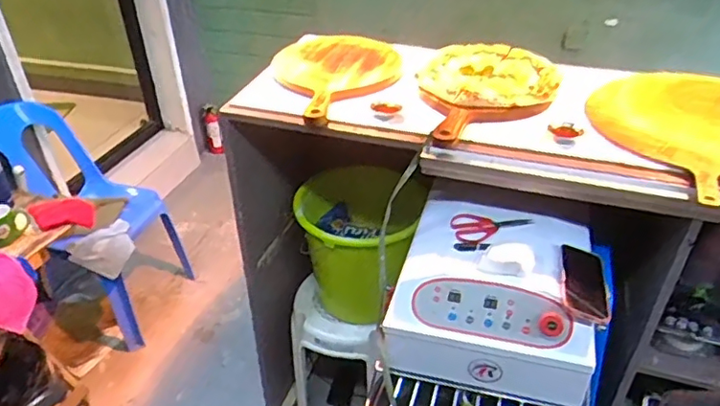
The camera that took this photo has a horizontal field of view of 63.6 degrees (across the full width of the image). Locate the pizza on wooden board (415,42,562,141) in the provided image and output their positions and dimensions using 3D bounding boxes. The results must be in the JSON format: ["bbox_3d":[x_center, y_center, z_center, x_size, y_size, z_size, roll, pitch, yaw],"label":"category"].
[{"bbox_3d":[0.259,-0.232,1.185,0.261,0.066,0.413,12,37,18],"label":"pizza on wooden board"}]

